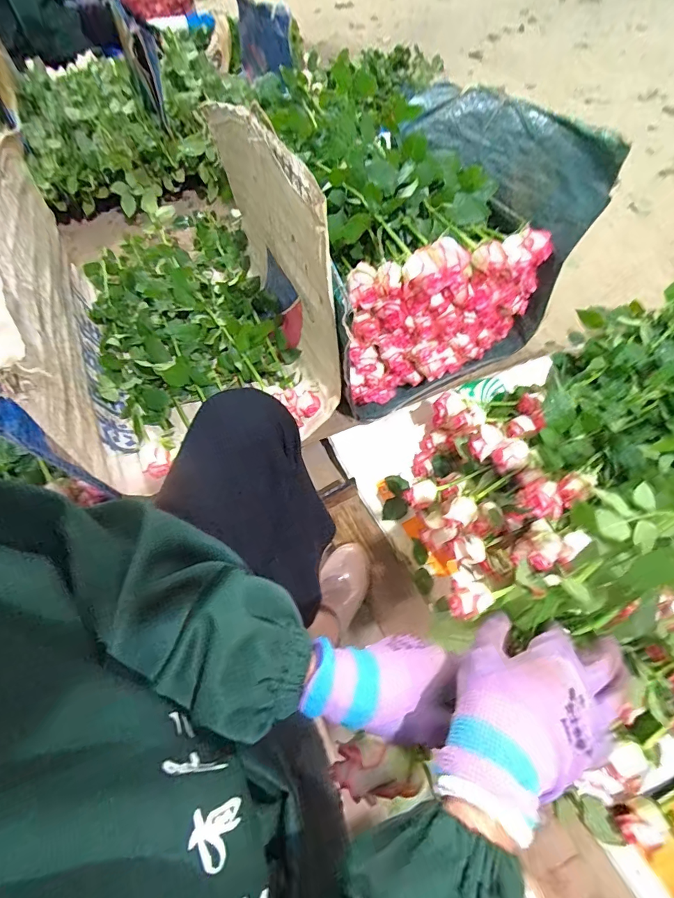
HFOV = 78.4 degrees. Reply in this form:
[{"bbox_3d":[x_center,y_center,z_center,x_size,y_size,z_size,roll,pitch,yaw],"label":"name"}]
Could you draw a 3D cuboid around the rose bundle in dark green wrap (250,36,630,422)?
[{"bbox_3d":[0.100,-0.462,0.840,0.450,0.332,0.676,-19,60,-10],"label":"rose bundle in dark green wrap"}]

